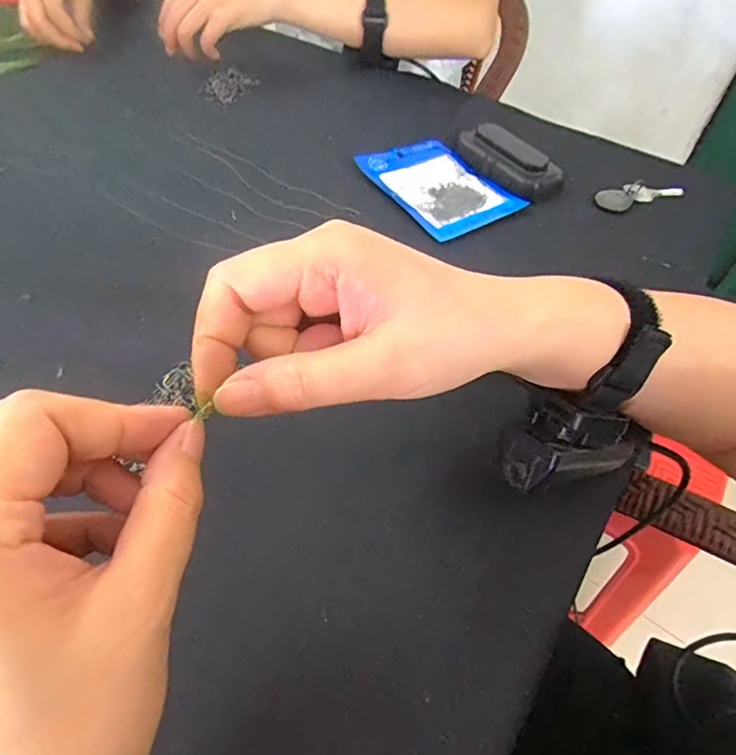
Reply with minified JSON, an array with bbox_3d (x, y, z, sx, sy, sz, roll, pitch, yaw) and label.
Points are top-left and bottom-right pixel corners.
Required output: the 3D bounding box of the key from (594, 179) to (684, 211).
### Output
[{"bbox_3d":[0.247,-0.168,0.473,0.082,0.012,0.026,-16,54,-15],"label":"key"}]

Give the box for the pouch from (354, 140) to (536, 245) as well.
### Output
[{"bbox_3d":[0.064,-0.175,0.466,0.098,0.011,0.134,-26,58,-22],"label":"pouch"}]

